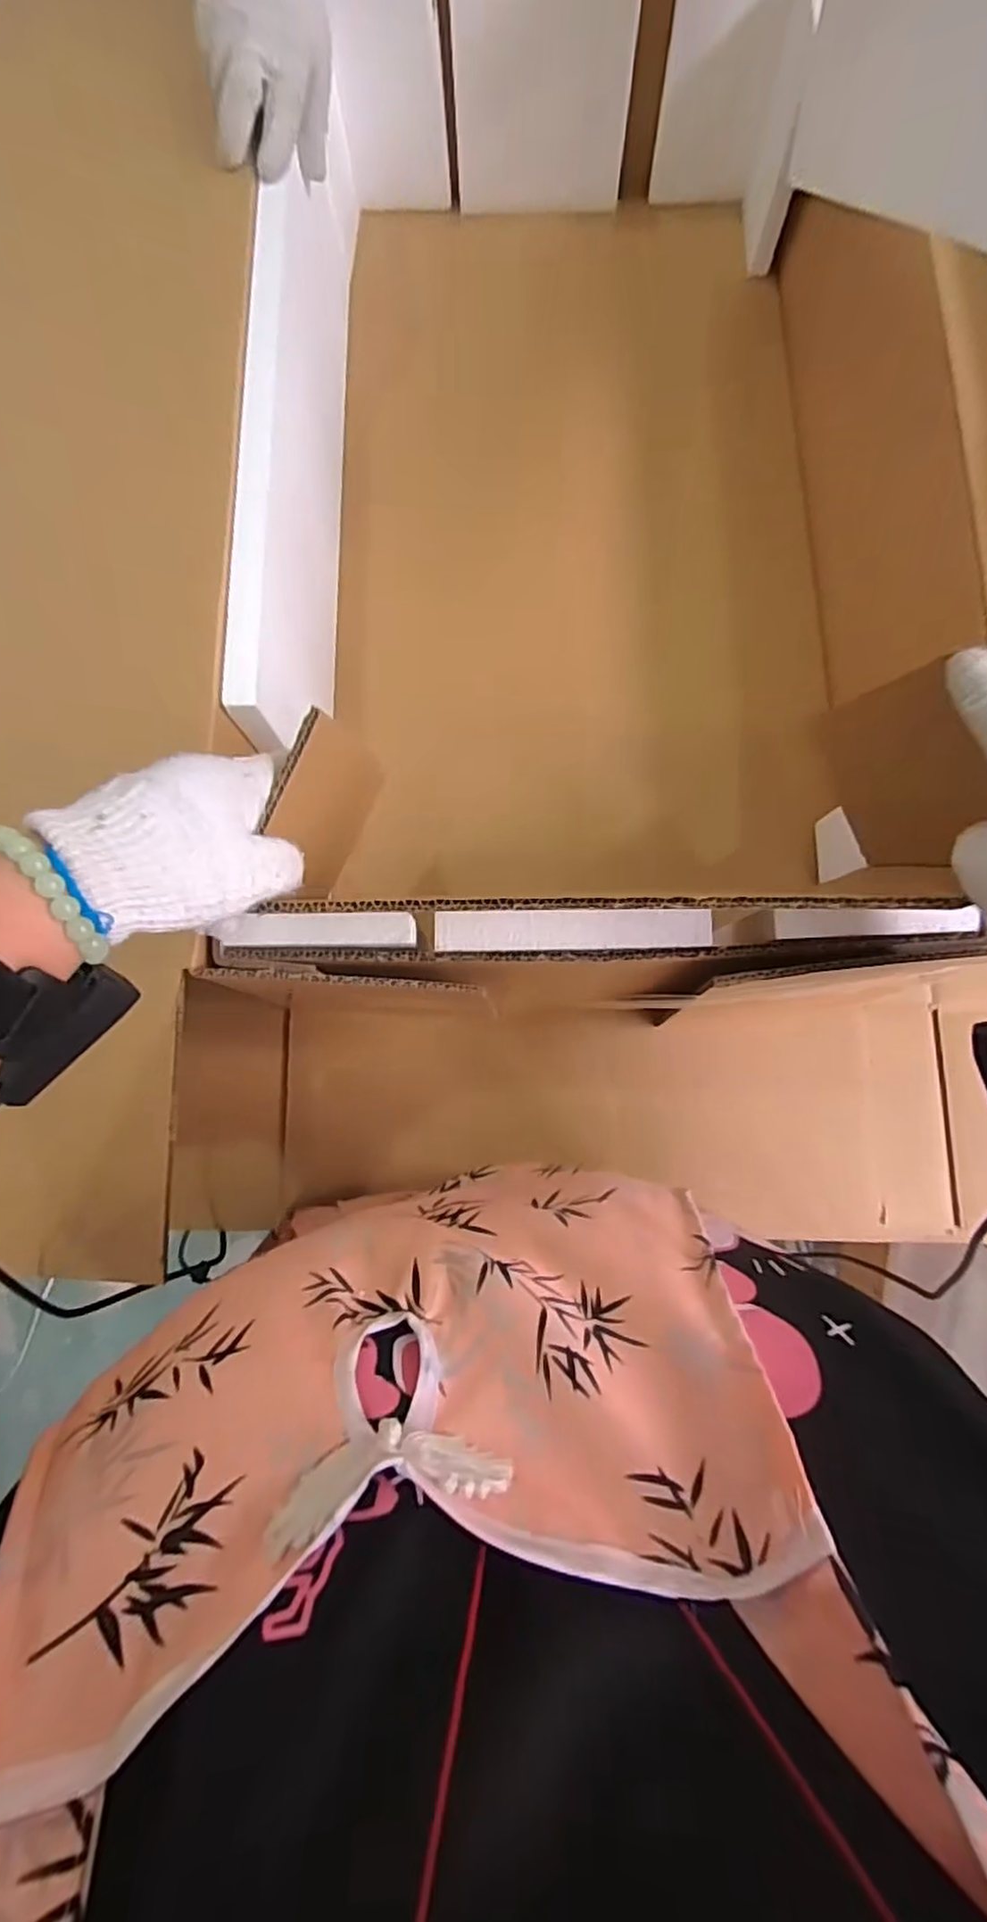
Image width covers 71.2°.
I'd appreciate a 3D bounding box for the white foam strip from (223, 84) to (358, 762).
[{"bbox_3d":[-0.160,-0.466,0.589,0.028,0.195,0.652,-1,81,4],"label":"white foam strip"}]

